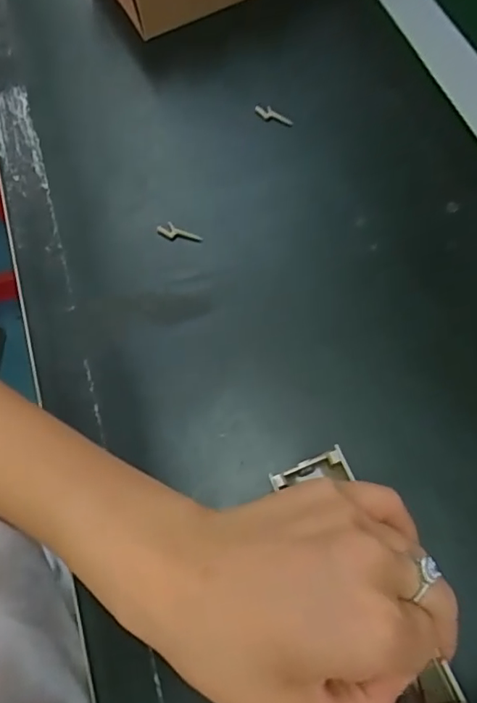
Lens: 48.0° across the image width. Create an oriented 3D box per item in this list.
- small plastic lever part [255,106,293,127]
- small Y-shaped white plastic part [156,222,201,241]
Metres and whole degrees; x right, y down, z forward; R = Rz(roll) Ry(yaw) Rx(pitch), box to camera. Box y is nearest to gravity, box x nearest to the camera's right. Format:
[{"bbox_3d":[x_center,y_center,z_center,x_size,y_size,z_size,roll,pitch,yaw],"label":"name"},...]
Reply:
[{"bbox_3d":[0.024,-0.161,0.369,0.027,0.011,0.006,21,68,12],"label":"small plastic lever part"},{"bbox_3d":[-0.037,-0.073,0.333,0.028,0.005,0.008,23,68,13],"label":"small Y-shaped white plastic part"}]

